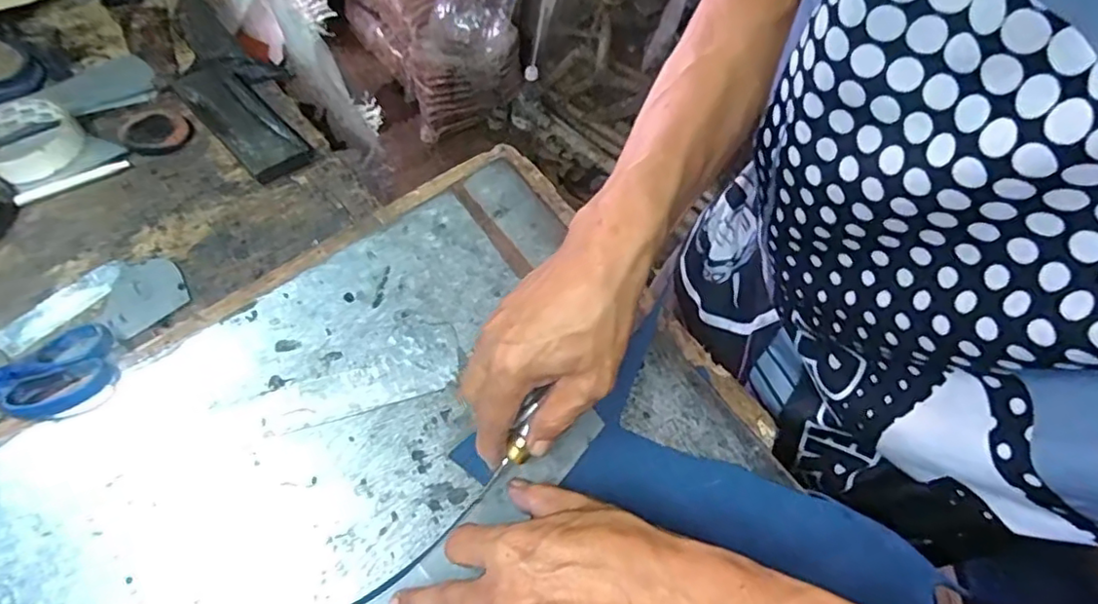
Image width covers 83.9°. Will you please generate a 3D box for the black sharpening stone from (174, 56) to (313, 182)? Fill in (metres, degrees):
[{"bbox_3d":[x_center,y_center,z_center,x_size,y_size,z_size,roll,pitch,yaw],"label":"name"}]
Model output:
[{"bbox_3d":[-0.285,-0.172,0.558,0.055,0.016,0.175,-39,68,-22],"label":"black sharpening stone"}]

